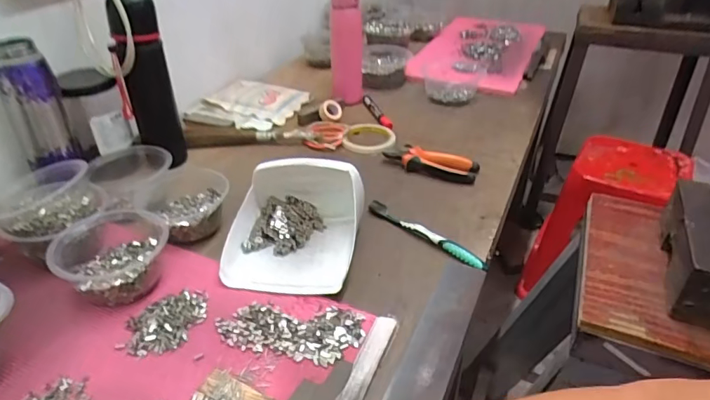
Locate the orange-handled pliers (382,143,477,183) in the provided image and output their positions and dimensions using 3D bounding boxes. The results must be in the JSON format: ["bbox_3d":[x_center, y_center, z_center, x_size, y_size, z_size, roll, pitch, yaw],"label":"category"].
[{"bbox_3d":[0.122,-0.064,0.767,0.148,0.021,0.060,14,36,20],"label":"orange-handled pliers"}]

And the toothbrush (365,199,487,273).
[{"bbox_3d":[0.091,0.042,0.621,0.181,0.017,0.017,28,42,34],"label":"toothbrush"}]

